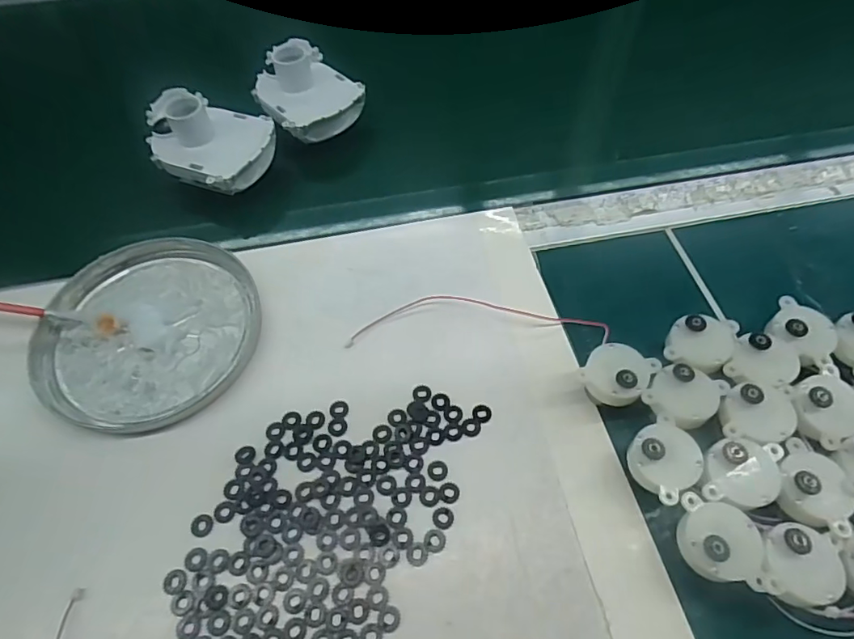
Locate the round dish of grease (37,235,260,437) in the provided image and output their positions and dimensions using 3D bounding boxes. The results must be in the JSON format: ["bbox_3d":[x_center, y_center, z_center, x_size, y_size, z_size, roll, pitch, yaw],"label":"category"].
[{"bbox_3d":[-0.169,0.003,0.315,0.124,0.013,0.129,-1,56,1],"label":"round dish of grease"}]

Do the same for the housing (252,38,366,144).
[{"bbox_3d":[-0.097,-0.184,0.408,0.071,0.042,0.084,-36,63,-21],"label":"housing"}]

